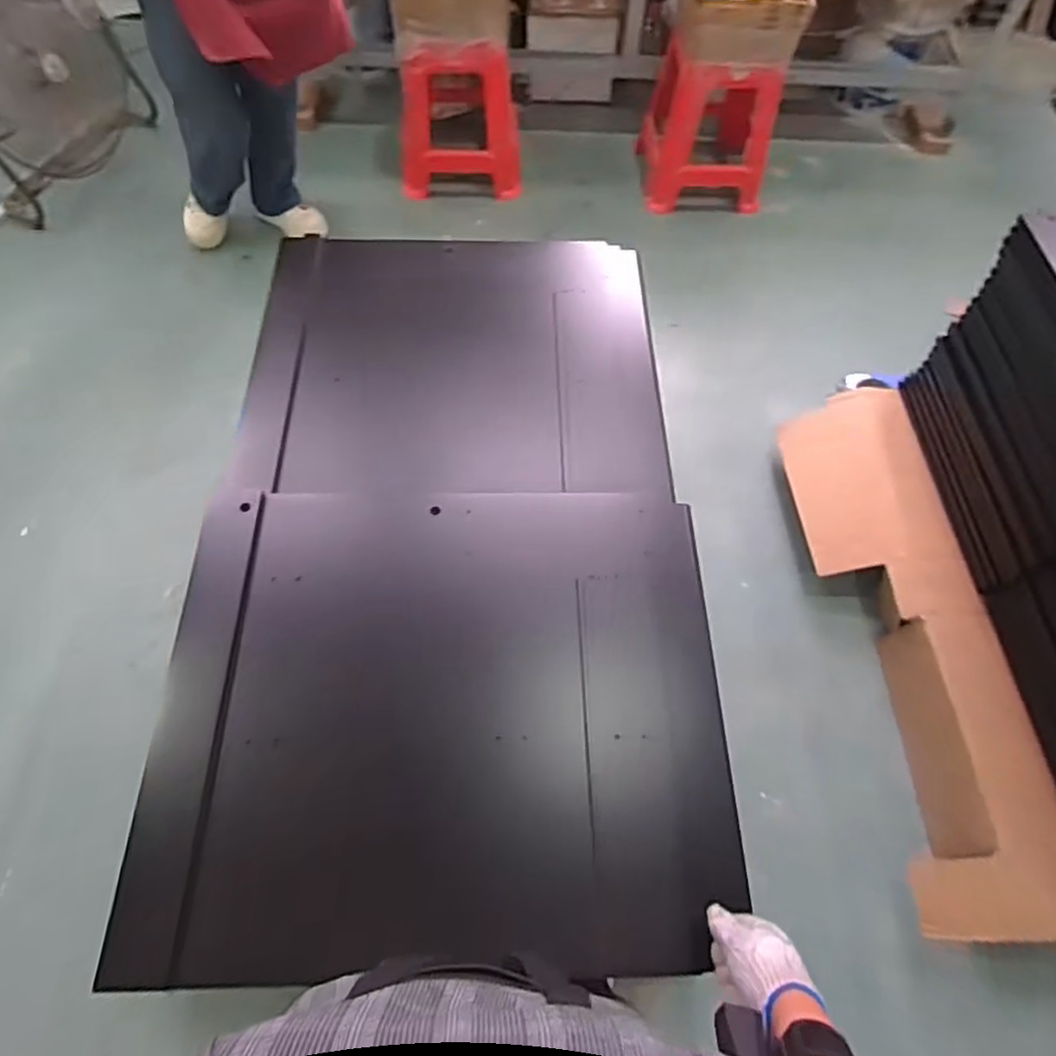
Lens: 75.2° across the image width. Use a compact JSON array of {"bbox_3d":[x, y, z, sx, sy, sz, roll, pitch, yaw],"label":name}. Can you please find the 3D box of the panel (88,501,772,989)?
[{"bbox_3d":[-0.072,0.202,0.851,0.653,0.042,0.585,0,62,-3],"label":"panel"}]

